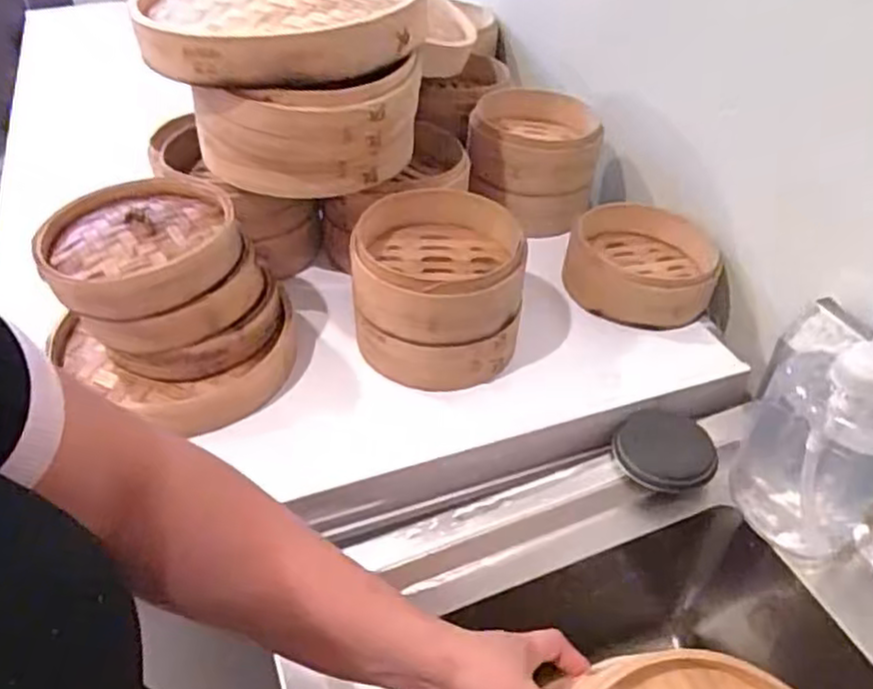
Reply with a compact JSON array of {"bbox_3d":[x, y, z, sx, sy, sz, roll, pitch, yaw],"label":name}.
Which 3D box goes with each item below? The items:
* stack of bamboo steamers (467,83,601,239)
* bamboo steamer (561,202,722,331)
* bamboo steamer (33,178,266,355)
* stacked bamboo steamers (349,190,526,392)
[{"bbox_3d":[0.107,-0.206,0.784,0.133,0.111,0.126,4,43,4],"label":"stack of bamboo steamers"},{"bbox_3d":[0.204,-0.085,0.688,0.134,0.066,0.121,13,44,14],"label":"bamboo steamer"},{"bbox_3d":[-0.229,-0.069,0.563,0.144,0.070,0.148,-20,46,-20],"label":"bamboo steamer"},{"bbox_3d":[0.000,-0.047,0.610,0.133,0.117,0.144,-1,43,-1],"label":"stacked bamboo steamers"}]

